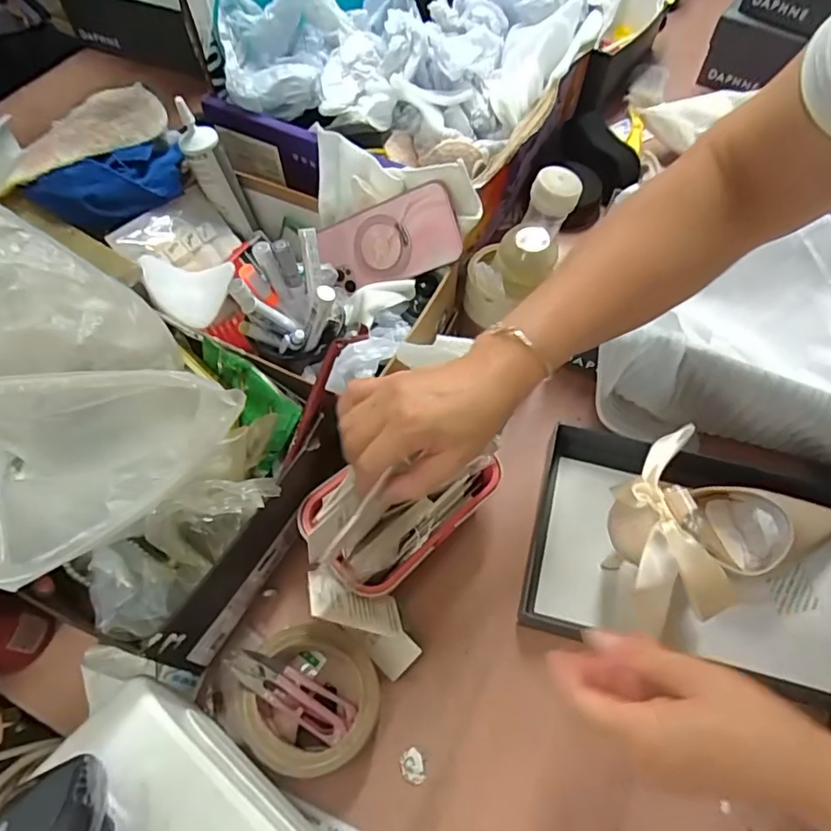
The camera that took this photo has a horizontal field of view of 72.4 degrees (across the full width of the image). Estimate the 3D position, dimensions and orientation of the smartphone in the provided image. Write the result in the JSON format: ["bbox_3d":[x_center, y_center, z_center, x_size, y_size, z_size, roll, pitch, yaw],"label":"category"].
[{"bbox_3d":[-0.025,-0.162,0.531,0.131,0.011,0.072,-14,100,22],"label":"smartphone"}]

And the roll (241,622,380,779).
[{"bbox_3d":[-0.078,0.212,0.426,0.097,0.044,0.096,1,60,-1],"label":"roll"}]

